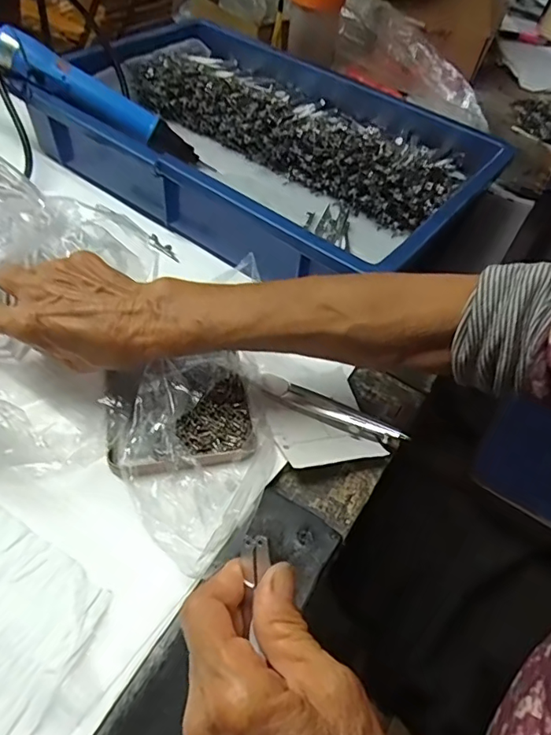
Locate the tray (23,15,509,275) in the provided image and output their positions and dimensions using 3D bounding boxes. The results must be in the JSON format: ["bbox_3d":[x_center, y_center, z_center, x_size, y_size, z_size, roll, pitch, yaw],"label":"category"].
[{"bbox_3d":[-0.024,-0.240,0.542,0.461,0.074,0.300,34,54,19],"label":"tray"}]

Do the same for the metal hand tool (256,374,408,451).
[{"bbox_3d":[0.037,0.029,0.369,0.107,0.013,0.017,29,53,16],"label":"metal hand tool"}]

